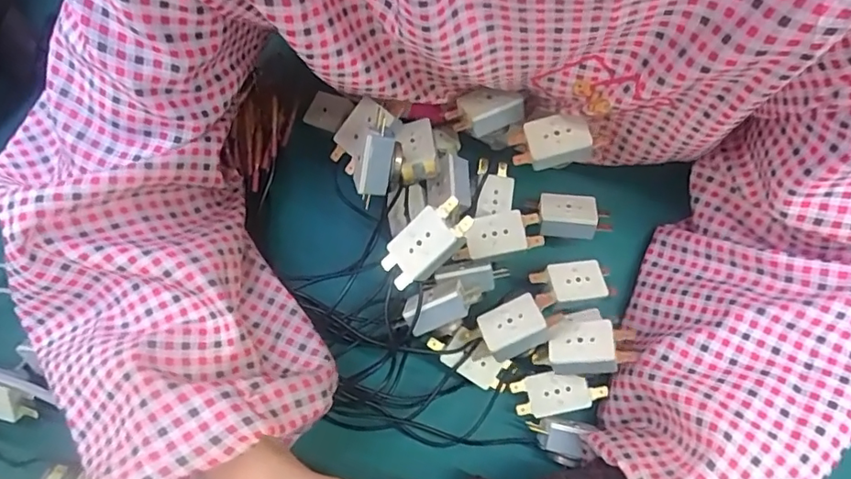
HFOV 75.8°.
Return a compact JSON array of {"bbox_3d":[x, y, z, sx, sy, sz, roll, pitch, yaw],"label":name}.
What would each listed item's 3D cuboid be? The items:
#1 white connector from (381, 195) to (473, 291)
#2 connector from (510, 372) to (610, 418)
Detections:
[{"bbox_3d":[0.001,0.003,0.321,0.060,0.016,0.031,-45,72,21],"label":"white connector"},{"bbox_3d":[0.085,0.100,0.357,0.057,0.010,0.025,-10,74,17],"label":"connector"}]

